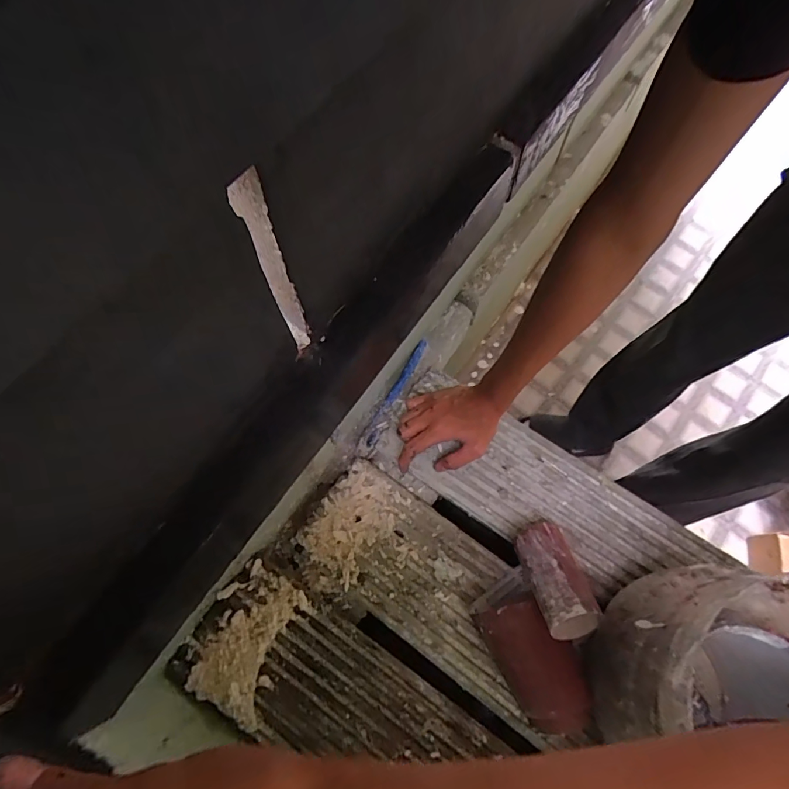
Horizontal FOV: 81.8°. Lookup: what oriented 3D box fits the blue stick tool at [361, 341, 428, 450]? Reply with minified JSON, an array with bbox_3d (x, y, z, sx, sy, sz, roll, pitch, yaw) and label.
[{"bbox_3d":[0.002,-0.006,0.643,0.018,0.018,0.182,26,71,9],"label":"blue stick tool"}]

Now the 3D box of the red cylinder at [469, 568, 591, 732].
[{"bbox_3d":[0.143,0.272,0.487,0.078,0.086,0.138,-24,71,-9],"label":"red cylinder"}]

